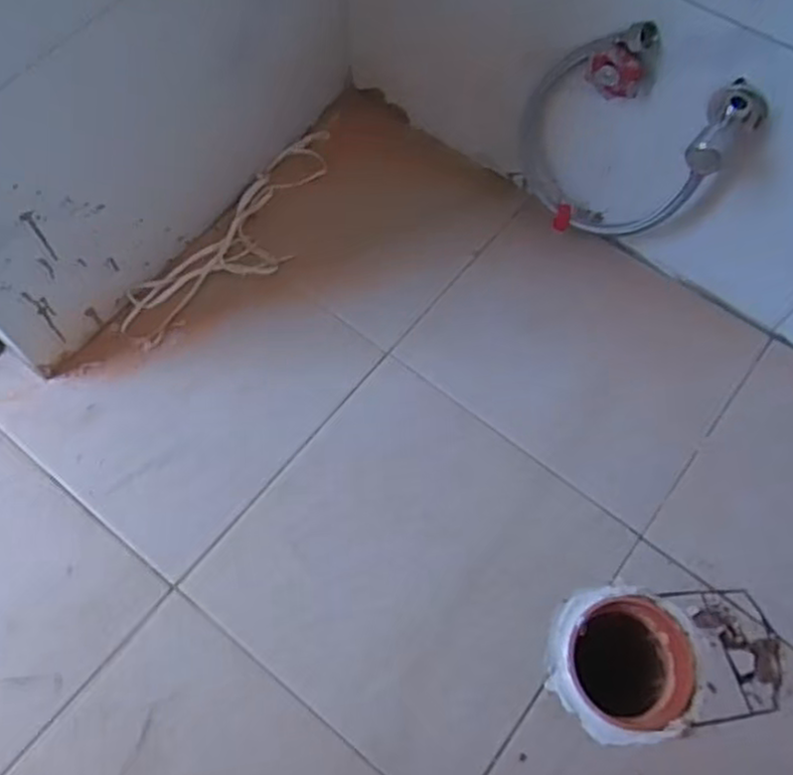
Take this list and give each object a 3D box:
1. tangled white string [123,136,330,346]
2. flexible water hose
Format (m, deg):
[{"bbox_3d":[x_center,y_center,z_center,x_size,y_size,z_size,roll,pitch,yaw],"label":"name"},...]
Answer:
[{"bbox_3d":[-0.159,-0.166,0.781,0.088,0.016,0.324,33,67,13],"label":"tangled white string"},{"bbox_3d":[0.220,-0.227,0.704,0.084,0.245,0.197,-29,69,-16],"label":"flexible water hose"}]

